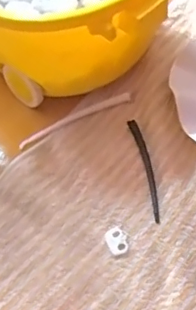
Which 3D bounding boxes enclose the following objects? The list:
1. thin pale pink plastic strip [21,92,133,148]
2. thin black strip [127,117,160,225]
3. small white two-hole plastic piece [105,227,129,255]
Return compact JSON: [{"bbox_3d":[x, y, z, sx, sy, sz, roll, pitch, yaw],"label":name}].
[{"bbox_3d":[-0.017,-0.027,0.434,0.094,0.006,0.008,-24,57,-12],"label":"thin pale pink plastic strip"},{"bbox_3d":[0.035,0.009,0.407,0.009,0.004,0.087,-11,56,-3],"label":"thin black strip"},{"bbox_3d":[0.013,0.057,0.376,0.013,0.004,0.019,-23,57,-11],"label":"small white two-hole plastic piece"}]

